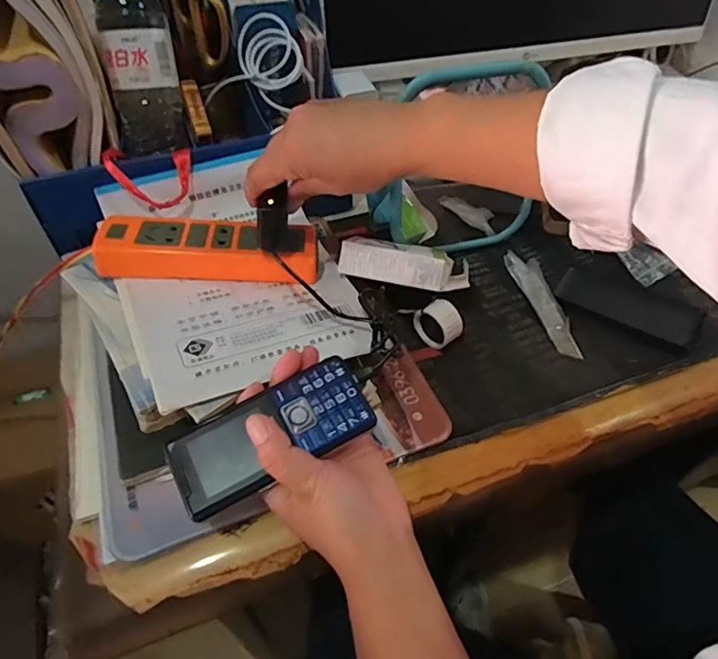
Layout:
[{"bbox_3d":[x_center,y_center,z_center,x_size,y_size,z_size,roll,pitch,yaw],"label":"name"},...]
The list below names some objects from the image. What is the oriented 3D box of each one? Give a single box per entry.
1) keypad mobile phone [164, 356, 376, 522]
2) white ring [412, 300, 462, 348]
[{"bbox_3d":[-0.055,0.066,0.326,0.125,0.008,0.054,-27,71,-11],"label":"keypad mobile phone"},{"bbox_3d":[0.070,-0.004,0.442,0.025,0.037,0.040,-33,57,-25],"label":"white ring"}]

